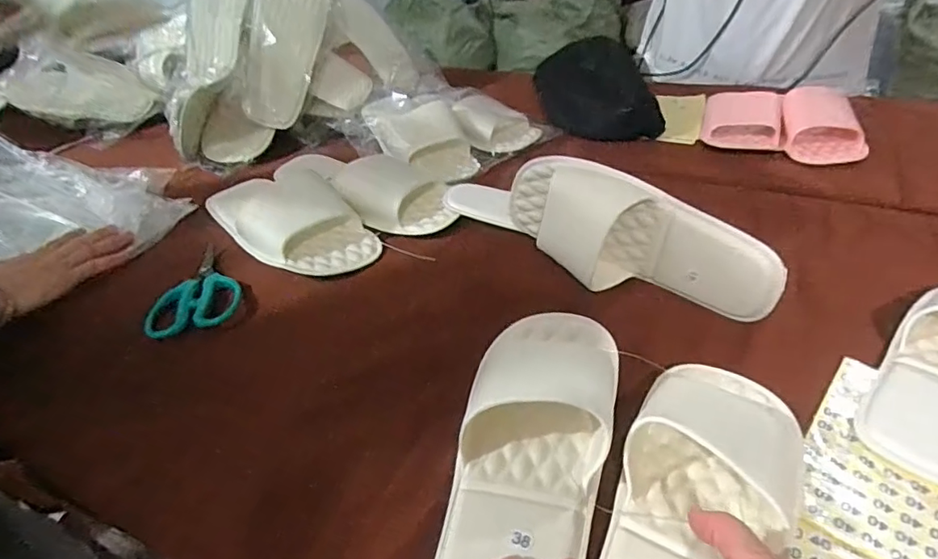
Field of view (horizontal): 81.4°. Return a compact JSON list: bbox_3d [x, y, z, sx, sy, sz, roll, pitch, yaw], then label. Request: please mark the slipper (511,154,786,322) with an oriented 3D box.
[{"bbox_3d":[0.131,-0.033,0.468,0.239,0.106,0.057,28,47,36],"label":"slipper"}]

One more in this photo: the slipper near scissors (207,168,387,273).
[{"bbox_3d":[-0.201,-0.075,0.590,0.110,0.048,0.232,-32,45,-32],"label":"slipper near scissors"}]

